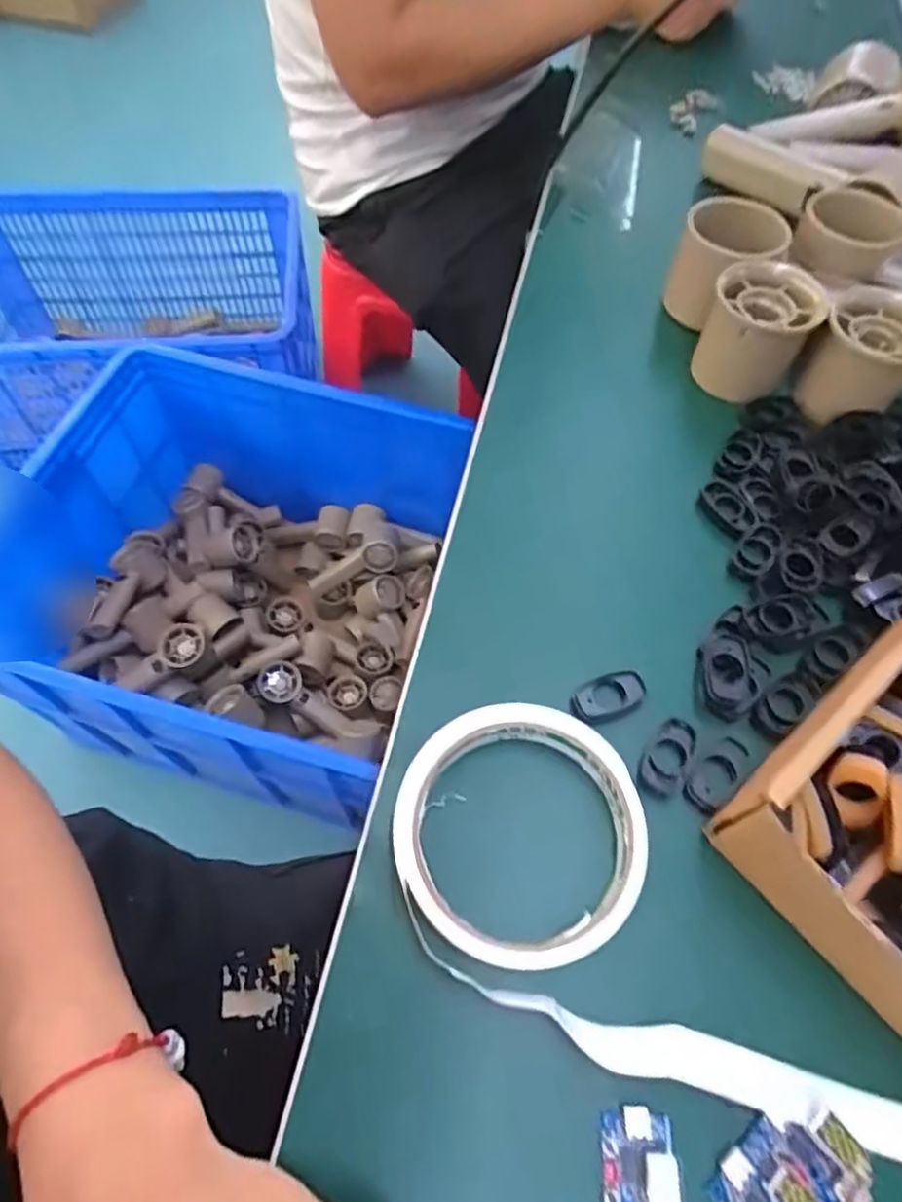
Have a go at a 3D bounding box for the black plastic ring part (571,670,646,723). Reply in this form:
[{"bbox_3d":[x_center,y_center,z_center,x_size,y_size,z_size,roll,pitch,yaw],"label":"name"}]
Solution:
[{"bbox_3d":[0.067,0.041,0.285,0.034,0.005,0.017,-16,62,-12],"label":"black plastic ring part"}]

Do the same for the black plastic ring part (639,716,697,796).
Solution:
[{"bbox_3d":[0.090,0.063,0.274,0.016,0.005,0.033,27,62,12],"label":"black plastic ring part"}]

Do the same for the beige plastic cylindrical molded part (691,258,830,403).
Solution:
[{"bbox_3d":[0.170,-0.151,0.370,0.056,0.049,0.048,19,61,8],"label":"beige plastic cylindrical molded part"}]

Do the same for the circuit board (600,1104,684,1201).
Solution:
[{"bbox_3d":[0.059,0.176,0.207,0.022,0.008,0.030,3,60,-1],"label":"circuit board"}]

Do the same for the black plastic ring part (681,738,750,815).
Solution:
[{"bbox_3d":[0.108,0.070,0.270,0.032,0.006,0.017,-39,69,-22],"label":"black plastic ring part"}]

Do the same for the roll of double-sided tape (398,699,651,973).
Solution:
[{"bbox_3d":[0.026,0.085,0.251,0.091,0.013,0.094,1,60,-2],"label":"roll of double-sided tape"}]

